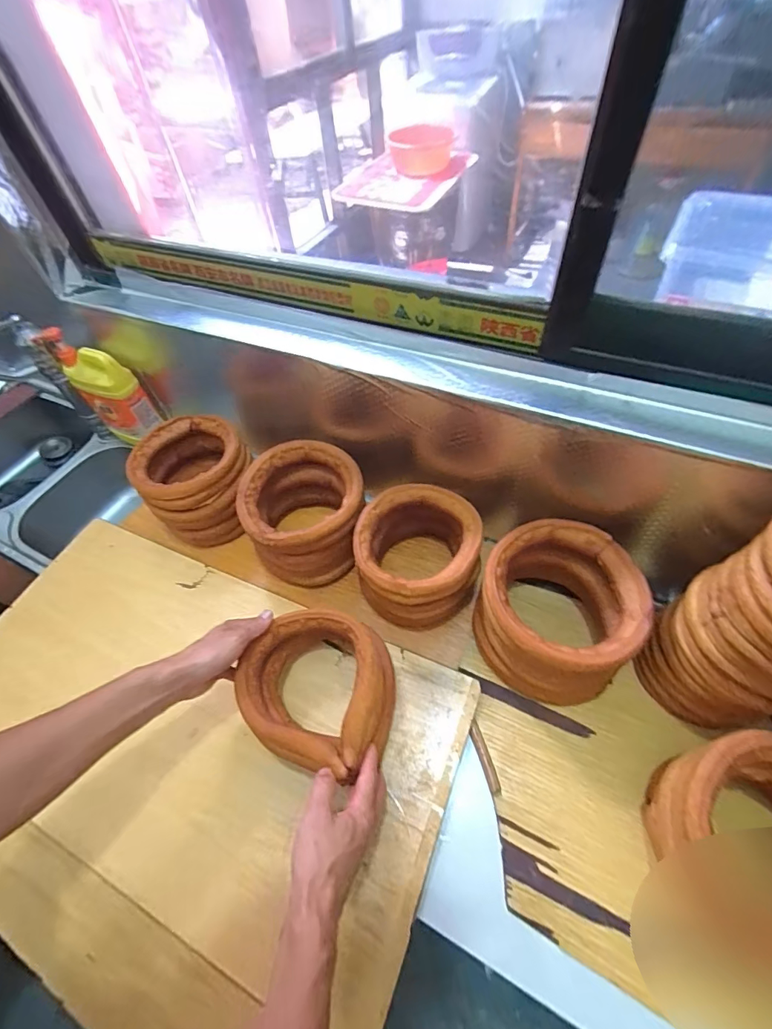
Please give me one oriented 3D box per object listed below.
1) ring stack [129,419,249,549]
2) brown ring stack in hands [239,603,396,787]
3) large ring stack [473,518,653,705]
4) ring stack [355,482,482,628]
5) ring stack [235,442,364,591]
[{"bbox_3d":[-0.342,-0.063,0.783,0.187,0.153,0.192,-24,57,-11],"label":"ring stack"},{"bbox_3d":[-0.087,0.237,0.573,0.191,0.111,0.178,14,58,14],"label":"brown ring stack in hands"},{"bbox_3d":[0.232,0.135,0.591,0.190,0.158,0.203,23,61,20],"label":"large ring stack"},{"bbox_3d":[0.051,0.068,0.664,0.181,0.132,0.188,-10,55,-1],"label":"ring stack"},{"bbox_3d":[-0.132,-0.003,0.720,0.193,0.146,0.210,-8,55,0],"label":"ring stack"}]

